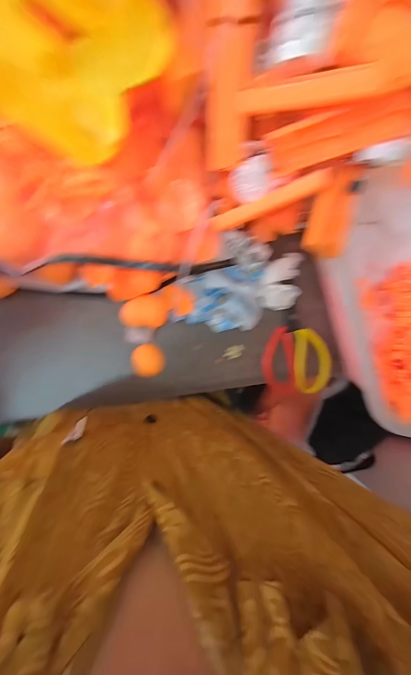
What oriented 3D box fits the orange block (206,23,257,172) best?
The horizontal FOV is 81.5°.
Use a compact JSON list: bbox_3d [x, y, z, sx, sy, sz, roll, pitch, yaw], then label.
[{"bbox_3d":[0.020,-0.204,0.212,0.034,0.014,0.092,0,132,-7],"label":"orange block"}]

